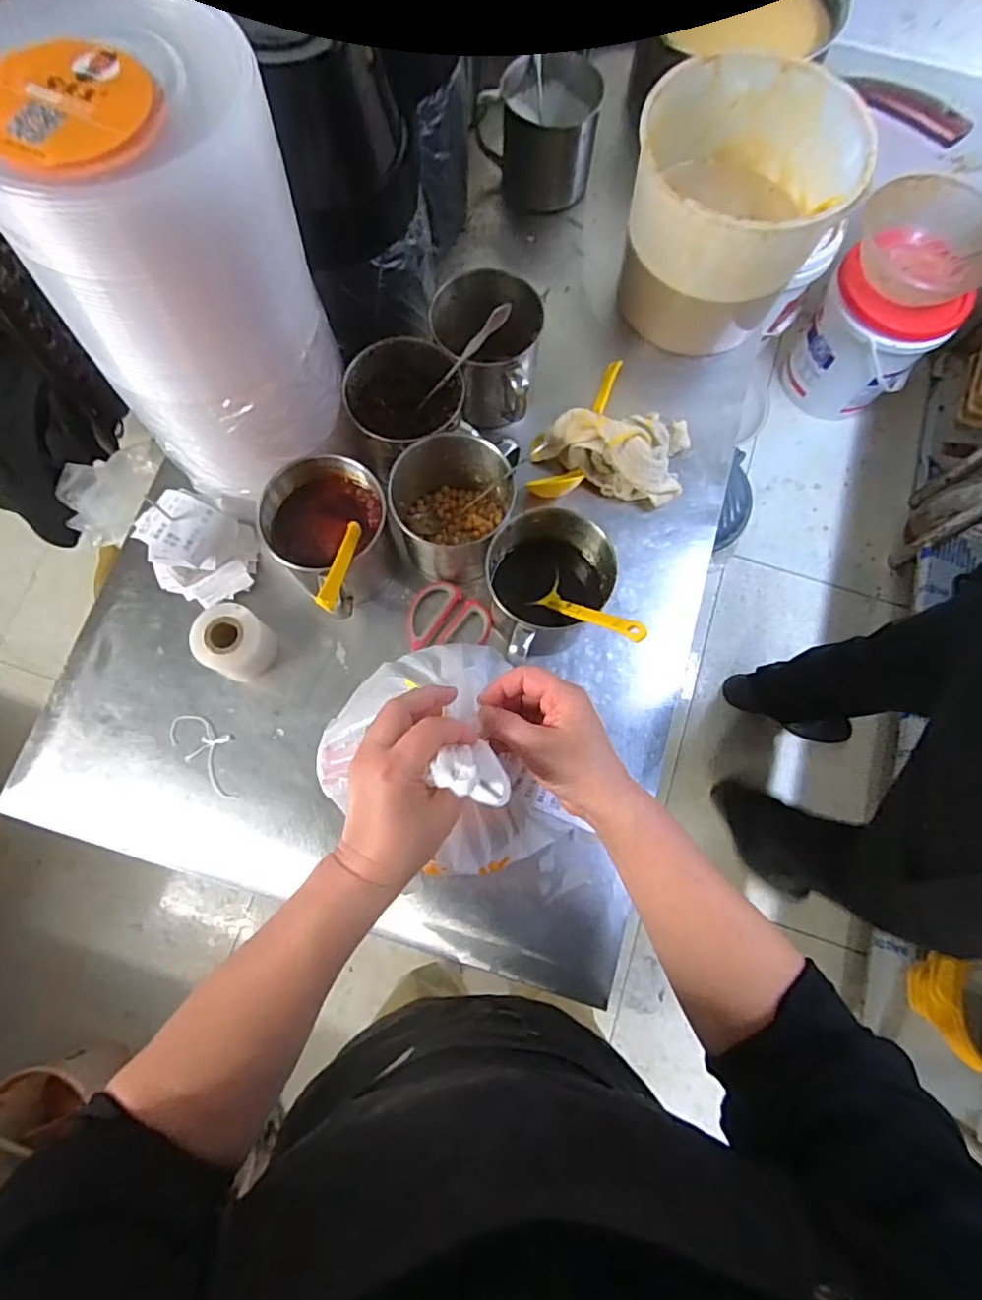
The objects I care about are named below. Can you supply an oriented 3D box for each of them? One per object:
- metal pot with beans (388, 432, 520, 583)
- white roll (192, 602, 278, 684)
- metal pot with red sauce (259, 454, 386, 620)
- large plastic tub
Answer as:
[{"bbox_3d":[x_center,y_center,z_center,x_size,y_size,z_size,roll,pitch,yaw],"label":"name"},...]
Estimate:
[{"bbox_3d":[-0.037,-0.140,0.576,0.106,0.103,0.116,13,76,3],"label":"metal pot with beans"},{"bbox_3d":[-0.247,-0.007,0.569,0.060,0.054,0.061,0,76,-1],"label":"white roll"},{"bbox_3d":[-0.144,-0.107,0.562,0.110,0.119,0.111,0,76,-1],"label":"metal pot with red sauce"},{"bbox_3d":[0.242,-0.446,0.621,0.193,0.181,0.208,0,76,-1],"label":"large plastic tub"}]

